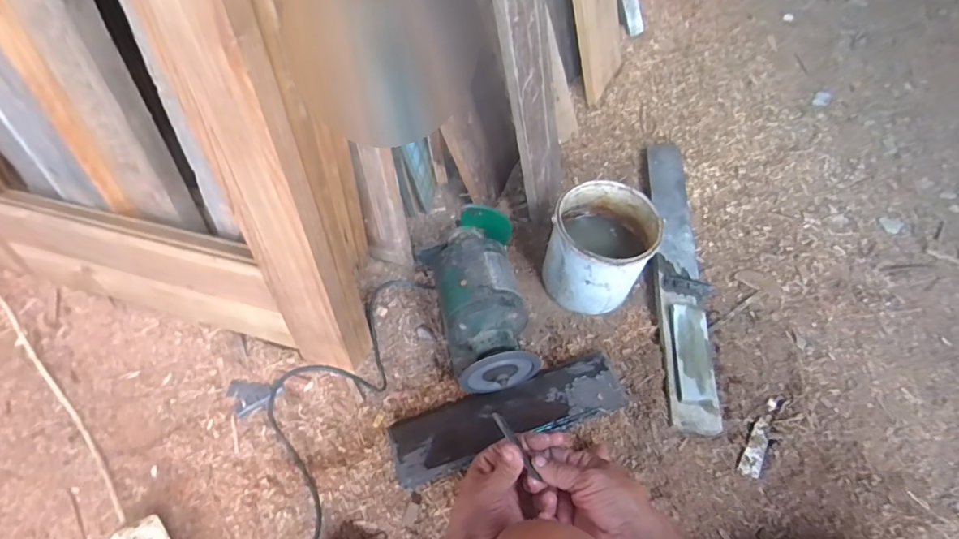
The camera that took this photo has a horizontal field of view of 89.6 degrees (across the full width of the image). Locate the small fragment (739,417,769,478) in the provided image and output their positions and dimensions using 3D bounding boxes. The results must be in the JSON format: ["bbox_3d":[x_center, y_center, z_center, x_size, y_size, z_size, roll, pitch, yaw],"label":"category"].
[{"bbox_3d":[0.441,0.282,0.768,0.027,0.010,0.103,28,61,20],"label":"small fragment"}]

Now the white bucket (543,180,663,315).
[{"bbox_3d":[0.217,-0.039,0.884,0.169,0.176,0.187,29,62,21],"label":"white bucket"}]

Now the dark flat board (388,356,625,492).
[{"bbox_3d":[0.045,0.234,0.776,0.373,0.031,0.099,-17,56,-9],"label":"dark flat board"}]

